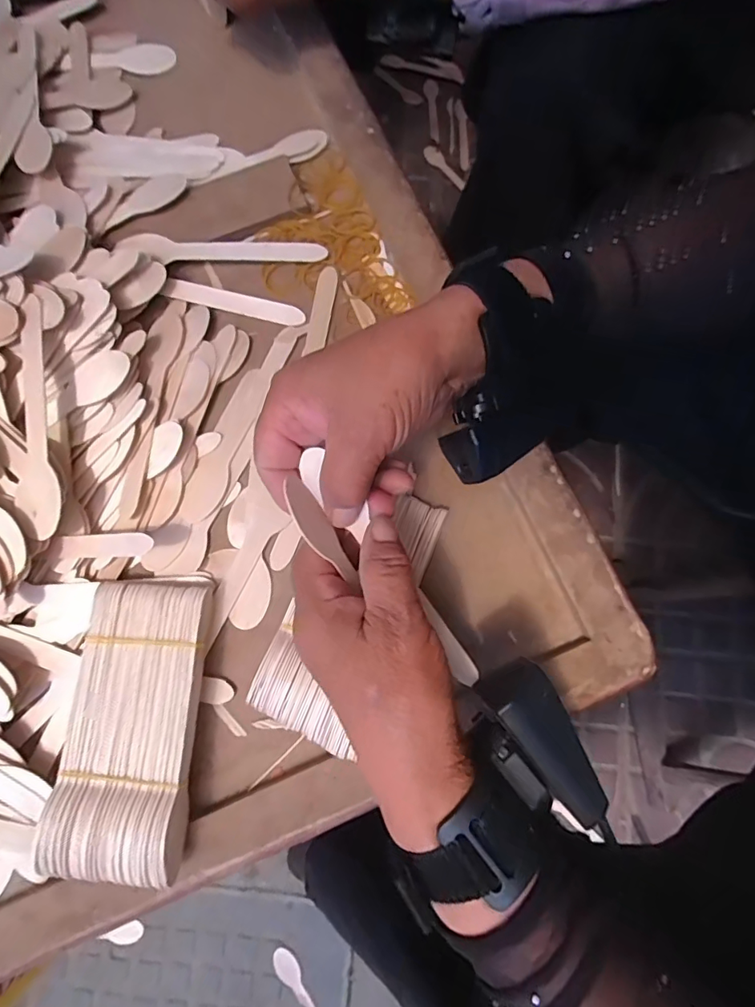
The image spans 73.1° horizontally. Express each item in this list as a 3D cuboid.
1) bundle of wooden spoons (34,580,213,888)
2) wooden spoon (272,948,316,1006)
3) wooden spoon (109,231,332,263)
[{"bbox_3d":[-0.142,0.127,0.300,0.077,0.032,0.158,5,78,0],"label":"bundle of wooden spoons"},{"bbox_3d":[-0.105,0.604,0.645,0.076,0.010,0.031,44,81,8],"label":"wooden spoon"},{"bbox_3d":[-0.114,-0.189,0.379,0.149,0.008,0.024,1,78,0],"label":"wooden spoon"}]

